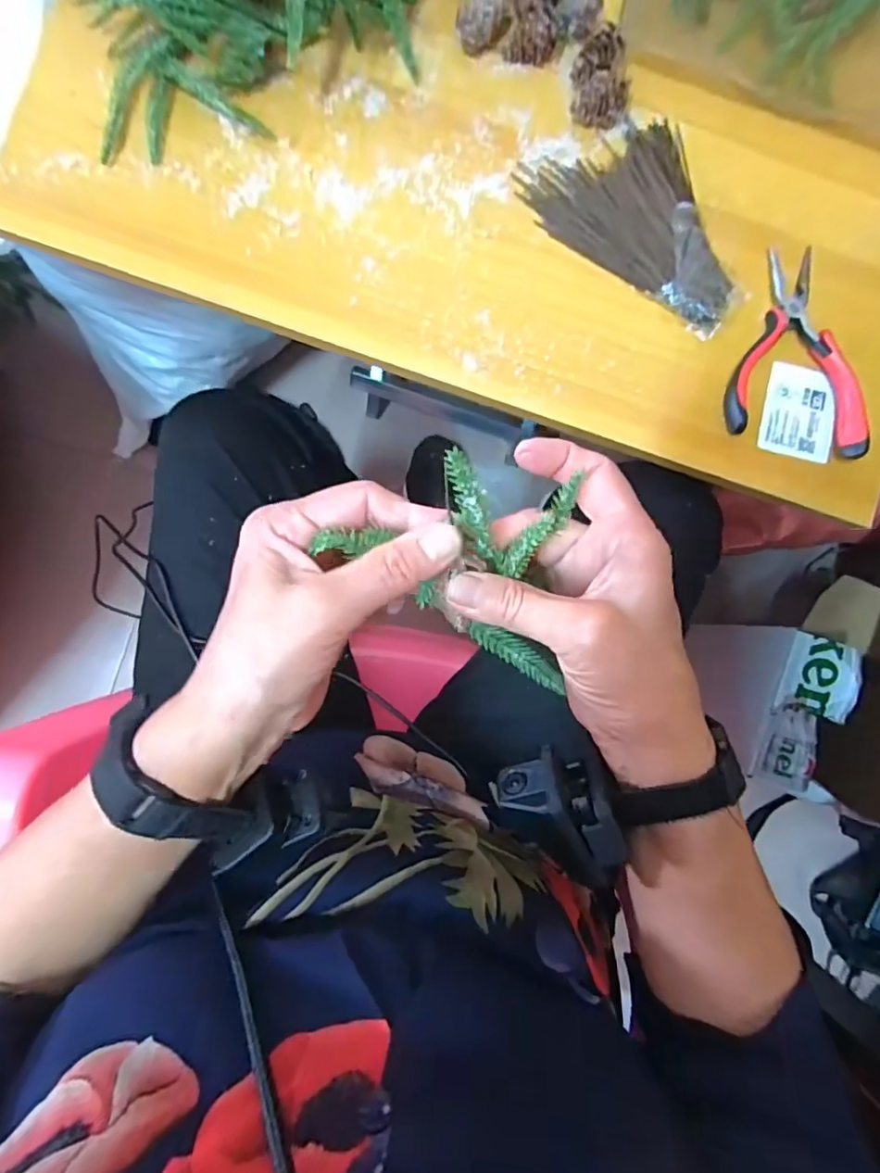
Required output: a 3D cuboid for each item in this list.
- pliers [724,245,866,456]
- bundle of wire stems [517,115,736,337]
[{"bbox_3d":[0.235,-0.152,0.351,0.085,0.022,0.124,13,88,-3],"label":"pliers"},{"bbox_3d":[0.125,-0.221,0.349,0.106,0.013,0.137,-22,90,-4],"label":"bundle of wire stems"}]

